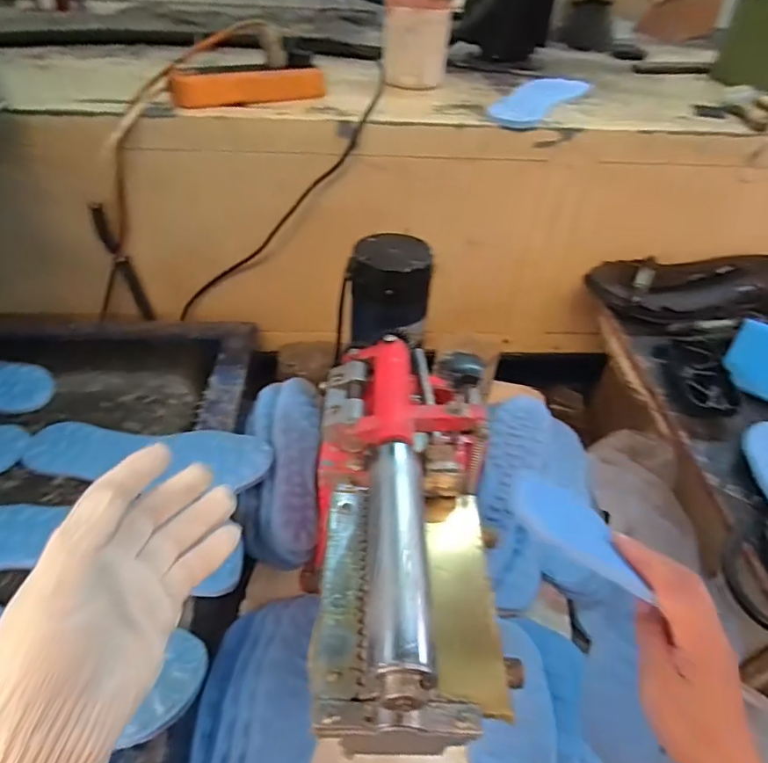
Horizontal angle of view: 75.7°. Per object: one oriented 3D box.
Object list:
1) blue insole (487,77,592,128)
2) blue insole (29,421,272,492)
[{"bbox_3d":[0.219,-0.387,0.678,0.094,0.010,0.279,19,45,16],"label":"blue insole"},{"bbox_3d":[-0.259,0.075,0.539,0.262,0.026,0.080,6,43,2],"label":"blue insole"}]

